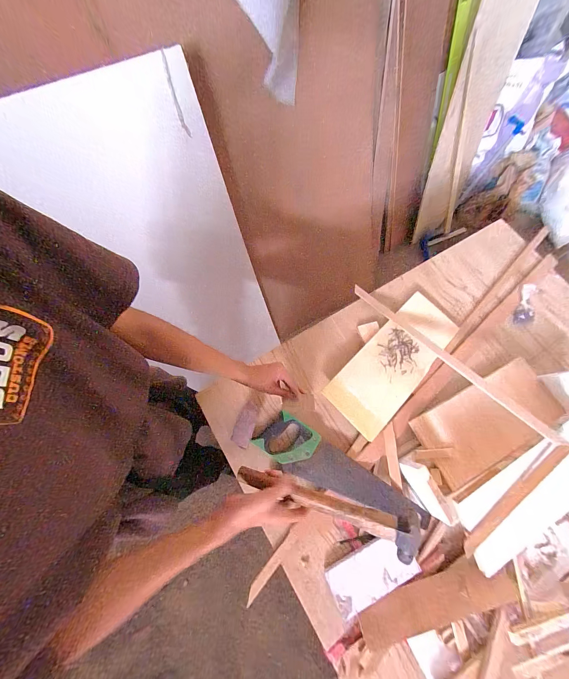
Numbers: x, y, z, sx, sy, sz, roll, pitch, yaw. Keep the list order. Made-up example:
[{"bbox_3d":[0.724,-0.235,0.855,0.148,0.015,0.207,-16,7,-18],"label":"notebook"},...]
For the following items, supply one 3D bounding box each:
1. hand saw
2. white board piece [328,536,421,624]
[{"bbox_3d":[0.129,0.336,0.639,0.415,0.033,0.114,34,73,8],"label":"hand saw"},{"bbox_3d":[0.198,0.531,0.595,0.193,0.027,0.091,-25,75,-11],"label":"white board piece"}]

